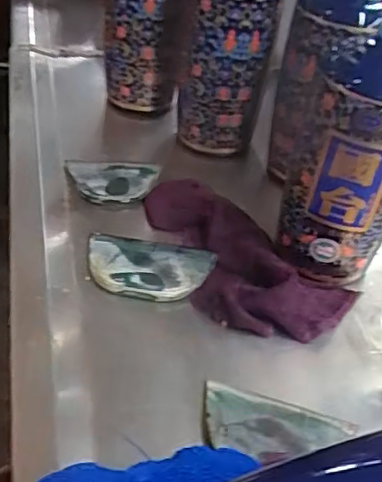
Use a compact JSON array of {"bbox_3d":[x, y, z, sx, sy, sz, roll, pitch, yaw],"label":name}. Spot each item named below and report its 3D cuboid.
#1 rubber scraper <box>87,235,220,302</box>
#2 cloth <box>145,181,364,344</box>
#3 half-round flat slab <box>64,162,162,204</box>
[{"bbox_3d":[-0.032,0.020,0.435,0.092,0.008,0.055,8,38,5],"label":"rubber scraper"},{"bbox_3d":[0.023,0.004,0.436,0.077,0.028,0.189,-20,48,-25],"label":"cloth"},{"bbox_3d":[-0.071,-0.050,0.511,0.076,0.013,0.051,7,42,3],"label":"half-round flat slab"}]

